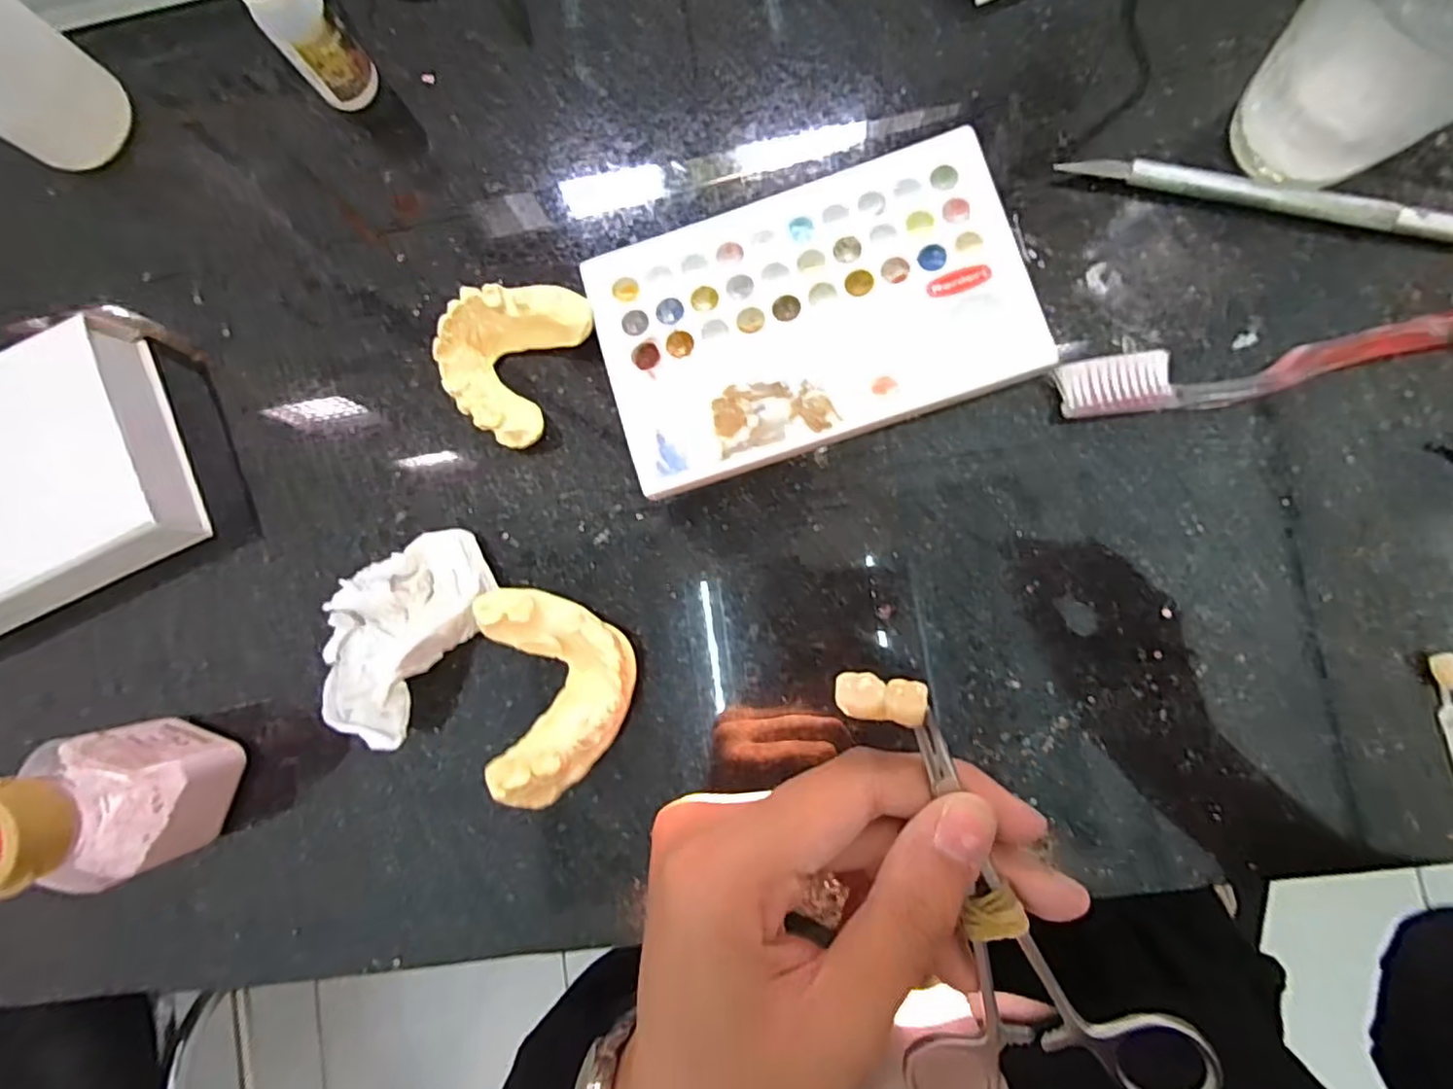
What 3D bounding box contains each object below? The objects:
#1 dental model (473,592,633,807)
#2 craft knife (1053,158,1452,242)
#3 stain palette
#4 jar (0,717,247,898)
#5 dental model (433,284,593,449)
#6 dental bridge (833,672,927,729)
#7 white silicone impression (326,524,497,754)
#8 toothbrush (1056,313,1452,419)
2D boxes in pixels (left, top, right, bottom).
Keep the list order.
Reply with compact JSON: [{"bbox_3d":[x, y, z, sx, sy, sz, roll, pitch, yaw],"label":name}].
[{"bbox_3d":[-0.058,0.051,0.231,0.049,0.029,0.073,-9,85,5],"label":"dental model"},{"bbox_3d":[0.190,-0.124,0.230,0.135,0.008,0.008,16,87,6],"label":"craft knife"},{"bbox_3d":[0.030,-0.084,0.241,0.150,0.012,0.094,-18,84,4],"label":"stain palette"},{"bbox_3d":[-0.210,0.089,0.220,0.040,0.075,0.043,12,87,6],"label":"jar"},{"bbox_3d":[-0.082,-0.072,0.246,0.047,0.021,0.060,27,89,6],"label":"dental model"},{"bbox_3d":[0.033,0.032,0.137,0.018,0.007,0.009,7,87,6],"label":"dental bridge"},{"bbox_3d":[-0.122,0.031,0.240,0.048,0.025,0.081,30,89,7],"label":"white silicone impression"},{"bbox_3d":[0.209,-0.064,0.222,0.182,0.012,0.020,-7,85,5],"label":"toothbrush"}]

